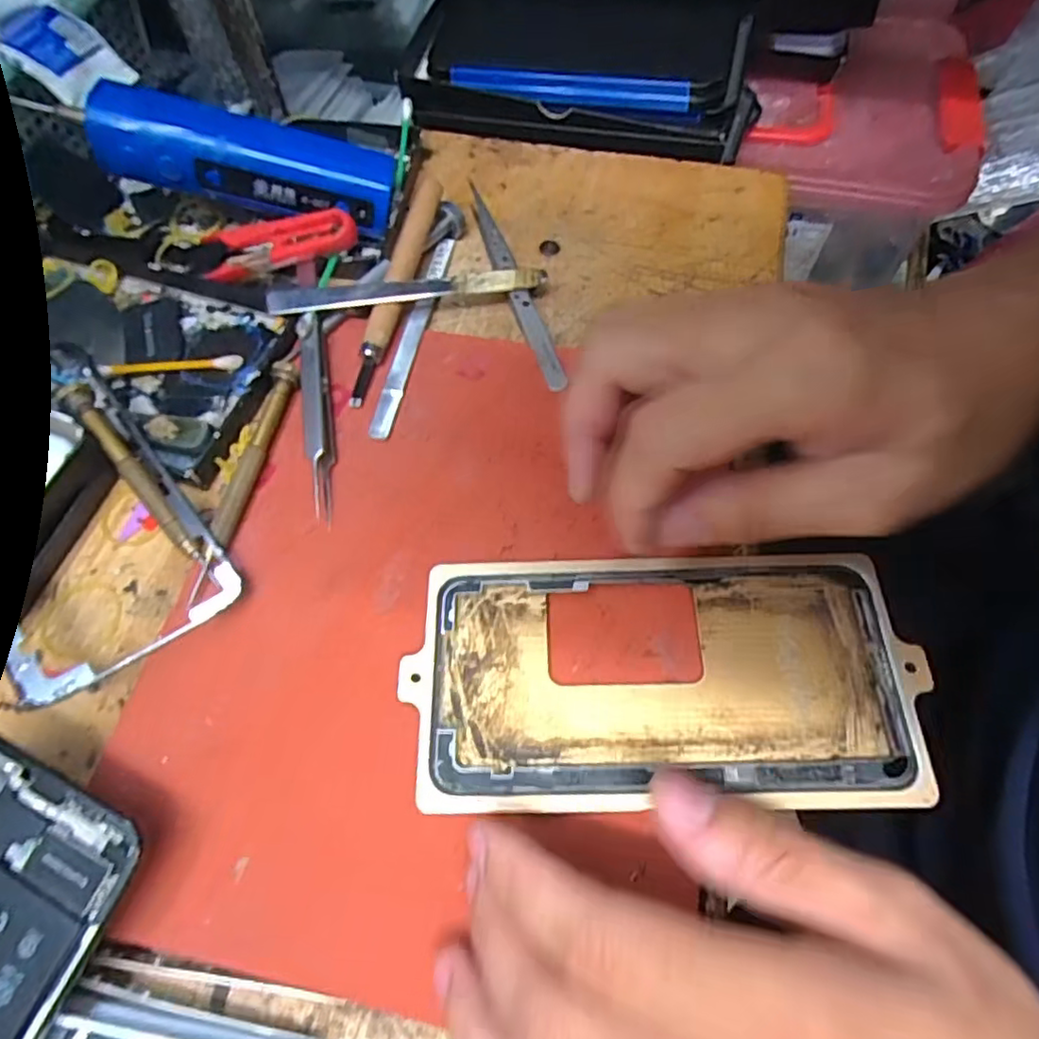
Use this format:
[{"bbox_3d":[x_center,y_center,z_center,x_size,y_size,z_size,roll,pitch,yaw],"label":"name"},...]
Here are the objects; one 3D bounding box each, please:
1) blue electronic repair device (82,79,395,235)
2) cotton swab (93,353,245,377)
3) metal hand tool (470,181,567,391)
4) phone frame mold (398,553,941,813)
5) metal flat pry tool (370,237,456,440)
[{"bbox_3d":[-0.127,-0.169,0.292,0.130,0.026,0.030,5,63,-16],"label":"blue electronic repair device"},{"bbox_3d":[-0.158,-0.070,0.284,0.063,0.006,0.006,-4,64,-2],"label":"cotton swab"},{"bbox_3d":[-0.004,-0.120,0.306,0.011,0.011,0.143,-16,65,-7],"label":"metal hand tool"},{"bbox_3d":[0.047,0.053,0.216,0.165,0.008,0.085,-3,64,1],"label":"phone frame mold"},{"bbox_3d":[-0.050,-0.091,0.294,0.009,0.004,0.125,9,64,5],"label":"metal flat pry tool"}]

